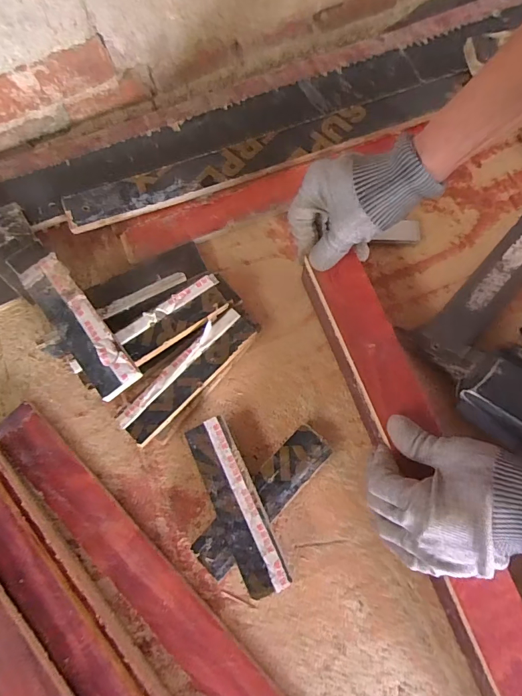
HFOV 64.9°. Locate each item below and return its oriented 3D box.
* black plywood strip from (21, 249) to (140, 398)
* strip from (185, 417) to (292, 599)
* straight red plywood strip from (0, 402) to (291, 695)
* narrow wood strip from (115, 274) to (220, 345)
[{"bbox_3d":[-0.181,-0.024,0.405,0.043,0.011,0.163,-37,76,-6],"label":"black plywood strip"},{"bbox_3d":[-0.023,0.147,0.390,0.043,0.013,0.160,-26,74,1],"label":"strip"},{"bbox_3d":[-0.080,0.245,0.383,0.053,0.018,0.497,-44,80,-9],"label":"straight red plywood strip"},{"bbox_3d":[-0.096,-0.042,0.422,0.117,0.005,0.015,-34,75,-5],"label":"narrow wood strip"}]

